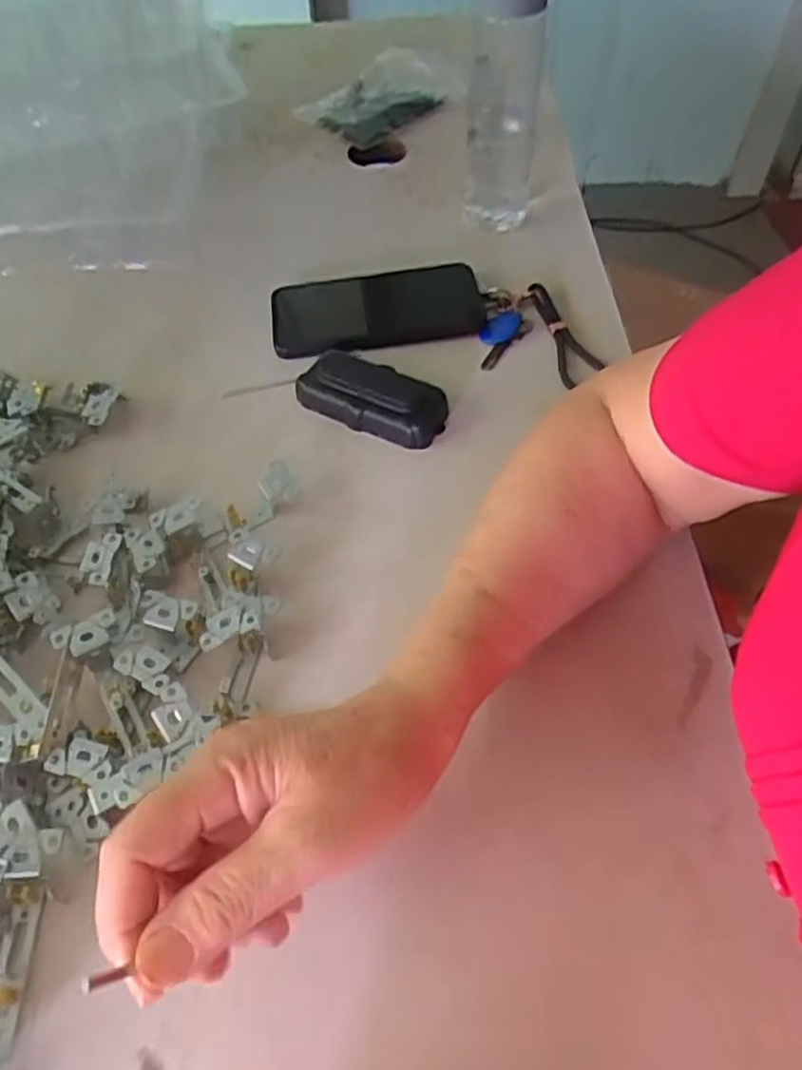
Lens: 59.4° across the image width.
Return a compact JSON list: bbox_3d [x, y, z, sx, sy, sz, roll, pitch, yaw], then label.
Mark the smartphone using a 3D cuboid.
[{"bbox_3d":[-0.017,-0.176,0.554,0.165,0.017,0.084,-7,52,-5],"label":"smartphone"}]

